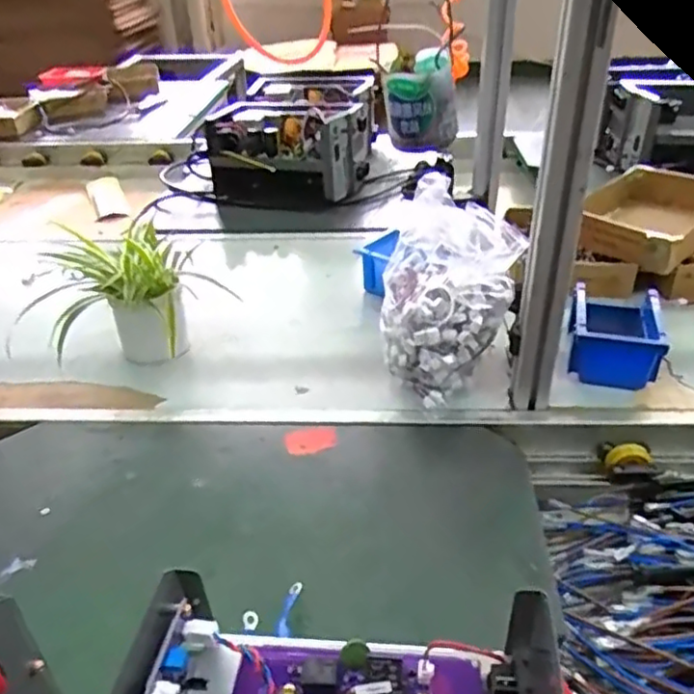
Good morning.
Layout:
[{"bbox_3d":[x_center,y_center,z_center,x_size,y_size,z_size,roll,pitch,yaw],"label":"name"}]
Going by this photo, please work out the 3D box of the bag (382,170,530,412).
[{"bbox_3d":[0.116,-0.054,0.786,0.152,0.205,0.158,19,39,28],"label":"bag"}]

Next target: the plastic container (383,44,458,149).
[{"bbox_3d":[0.063,-0.214,0.569,0.062,0.071,0.060,3,34,8],"label":"plastic container"}]

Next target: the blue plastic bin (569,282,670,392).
[{"bbox_3d":[0.332,-0.019,0.813,0.106,0.088,0.122,10,36,18],"label":"blue plastic bin"}]

